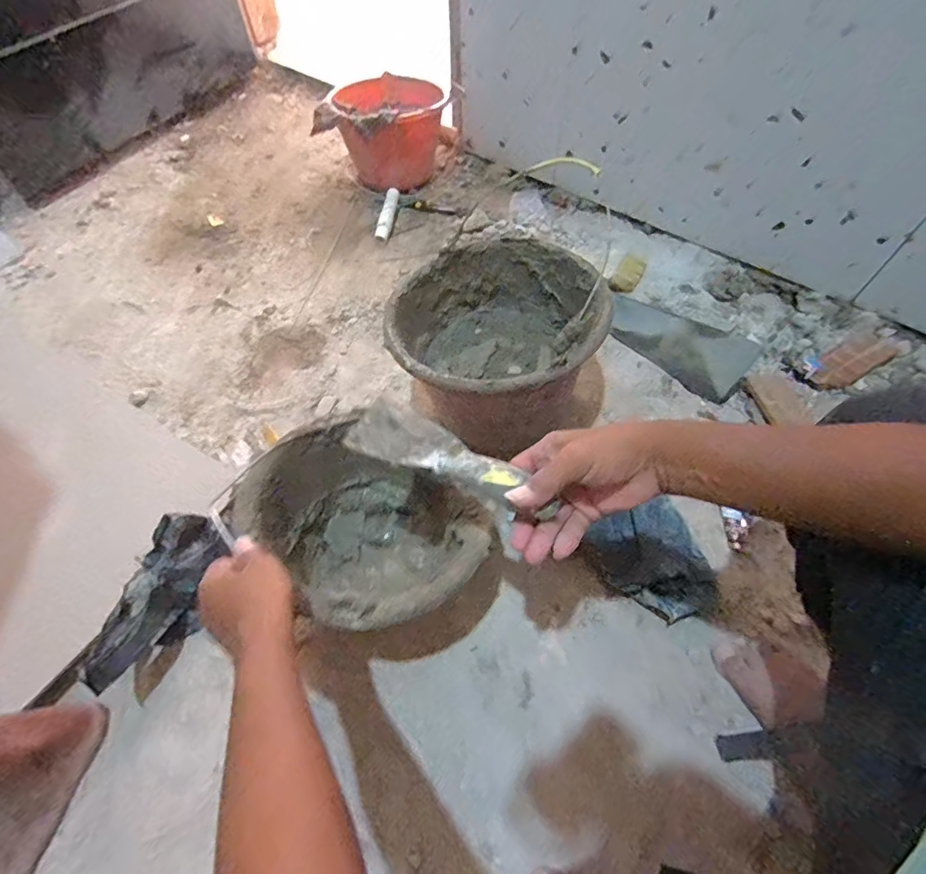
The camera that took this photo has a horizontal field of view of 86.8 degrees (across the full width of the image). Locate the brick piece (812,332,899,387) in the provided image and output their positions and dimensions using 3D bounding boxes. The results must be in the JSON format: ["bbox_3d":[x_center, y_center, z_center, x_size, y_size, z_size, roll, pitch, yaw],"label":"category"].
[{"bbox_3d":[0.642,-0.127,0.810,0.165,0.012,0.064,-27,61,-15],"label":"brick piece"}]

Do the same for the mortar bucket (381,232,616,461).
[{"bbox_3d":[0.039,-0.123,0.686,0.256,0.241,0.264,-1,58,1],"label":"mortar bucket"}]

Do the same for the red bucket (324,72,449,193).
[{"bbox_3d":[-0.152,-0.654,1.074,0.209,0.174,0.209,-1,58,1],"label":"red bucket"}]

